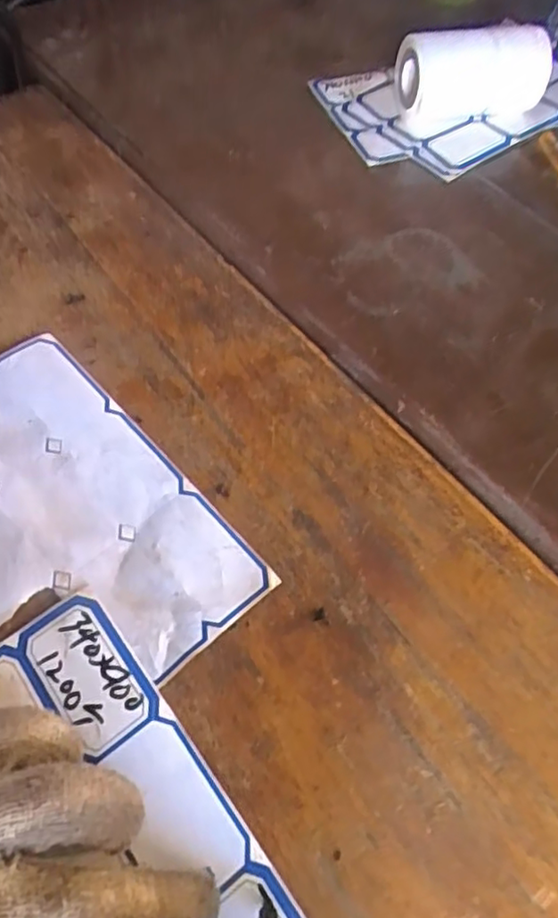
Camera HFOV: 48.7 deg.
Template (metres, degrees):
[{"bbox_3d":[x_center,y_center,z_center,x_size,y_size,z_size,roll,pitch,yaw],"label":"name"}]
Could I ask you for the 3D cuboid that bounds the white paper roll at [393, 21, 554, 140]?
[{"bbox_3d":[0.154,-0.299,0.479,0.122,0.055,0.045,-14,62,-9],"label":"white paper roll"}]

